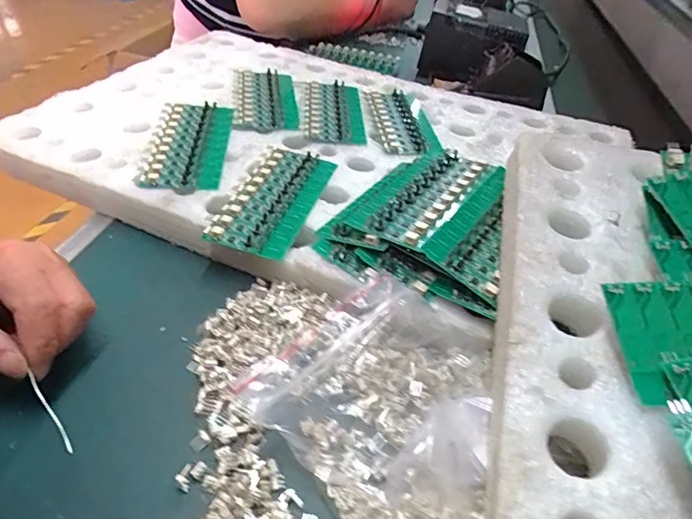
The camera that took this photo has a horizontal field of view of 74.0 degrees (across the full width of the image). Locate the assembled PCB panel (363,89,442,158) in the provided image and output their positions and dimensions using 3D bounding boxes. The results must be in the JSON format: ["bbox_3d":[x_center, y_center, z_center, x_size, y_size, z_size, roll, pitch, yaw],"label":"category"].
[{"bbox_3d":[0.060,-0.145,0.490,0.060,0.012,0.145,-1,43,-8],"label":"assembled PCB panel"}]

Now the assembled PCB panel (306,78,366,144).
[{"bbox_3d":[-0.014,-0.163,0.501,0.061,0.011,0.135,1,43,-6],"label":"assembled PCB panel"}]

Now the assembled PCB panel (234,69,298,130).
[{"bbox_3d":[-0.090,-0.180,0.506,0.065,0.006,0.136,-2,44,-9],"label":"assembled PCB panel"}]

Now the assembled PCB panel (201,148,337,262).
[{"bbox_3d":[-0.057,-0.051,0.374,0.061,0.008,0.130,15,44,9],"label":"assembled PCB panel"}]

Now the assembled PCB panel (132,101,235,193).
[{"bbox_3d":[-0.144,-0.110,0.422,0.066,0.011,0.137,0,43,-7],"label":"assembled PCB panel"}]

